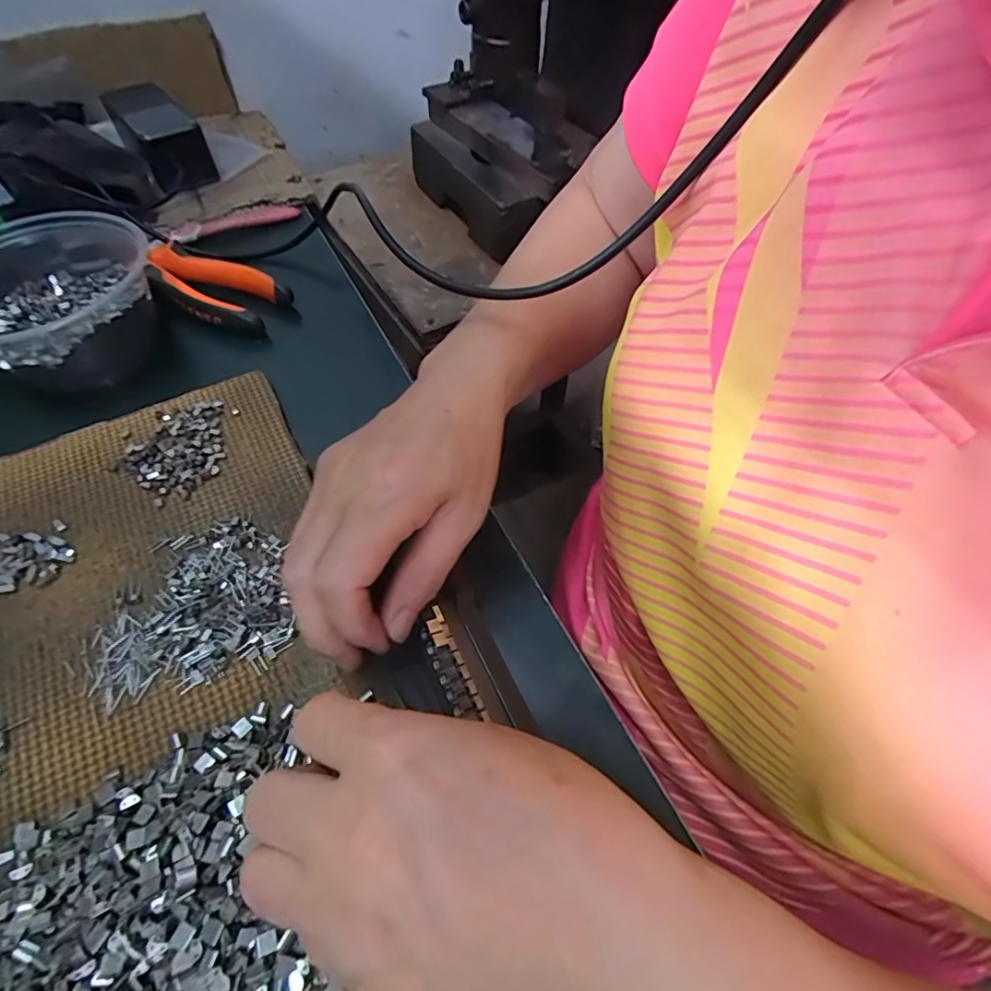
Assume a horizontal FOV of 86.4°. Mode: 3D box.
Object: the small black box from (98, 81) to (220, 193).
[{"bbox_3d":[-0.326,-0.348,0.512,0.061,0.053,0.132,-31,61,-19],"label":"small black box"}]

